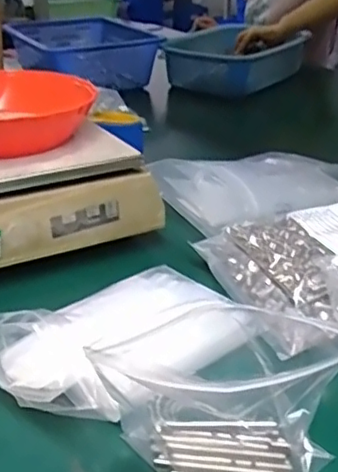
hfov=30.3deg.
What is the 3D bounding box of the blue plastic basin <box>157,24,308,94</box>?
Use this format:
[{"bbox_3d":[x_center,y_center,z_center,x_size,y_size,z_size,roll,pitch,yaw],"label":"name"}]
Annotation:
[{"bbox_3d":[0.158,-0.390,1.370,0.226,0.096,0.275,18,32,31],"label":"blue plastic basin"}]

